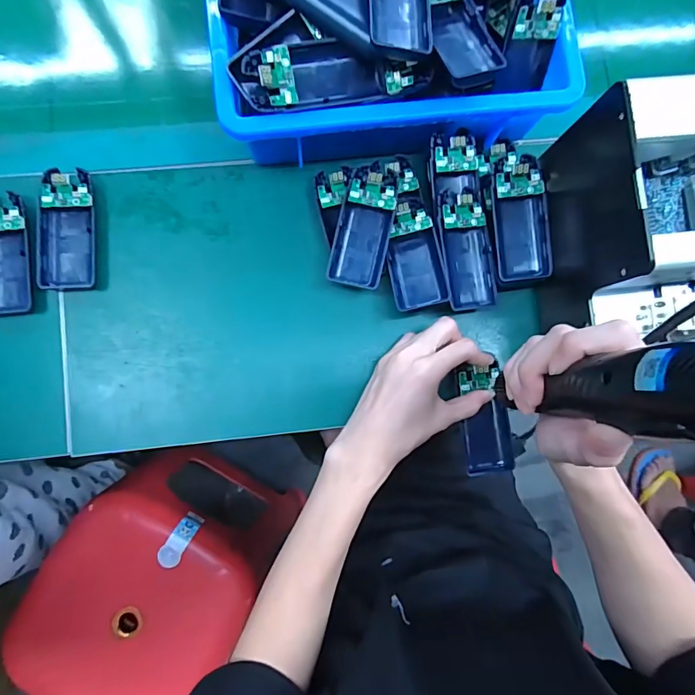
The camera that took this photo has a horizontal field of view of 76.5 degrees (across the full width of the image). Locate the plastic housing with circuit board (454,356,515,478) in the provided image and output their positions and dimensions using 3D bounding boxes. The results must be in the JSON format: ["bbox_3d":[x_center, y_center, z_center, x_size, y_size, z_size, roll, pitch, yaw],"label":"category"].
[{"bbox_3d":[0.121,0.062,0.385,0.044,0.016,0.095,-11,96,-5],"label":"plastic housing with circuit board"}]

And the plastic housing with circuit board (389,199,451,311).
[{"bbox_3d":[0.056,-0.082,0.383,0.043,0.026,0.099,-10,84,-4],"label":"plastic housing with circuit board"}]

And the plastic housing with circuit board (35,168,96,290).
[{"bbox_3d":[-0.241,-0.102,0.378,0.043,0.020,0.102,-1,84,-4],"label":"plastic housing with circuit board"}]

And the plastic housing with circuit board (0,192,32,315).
[{"bbox_3d":[-0.292,-0.080,0.369,0.046,0.014,0.101,-6,84,-4],"label":"plastic housing with circuit board"}]

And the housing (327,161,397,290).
[{"bbox_3d":[0.017,-0.109,0.382,0.045,0.022,0.113,14,83,-2],"label":"housing"}]

